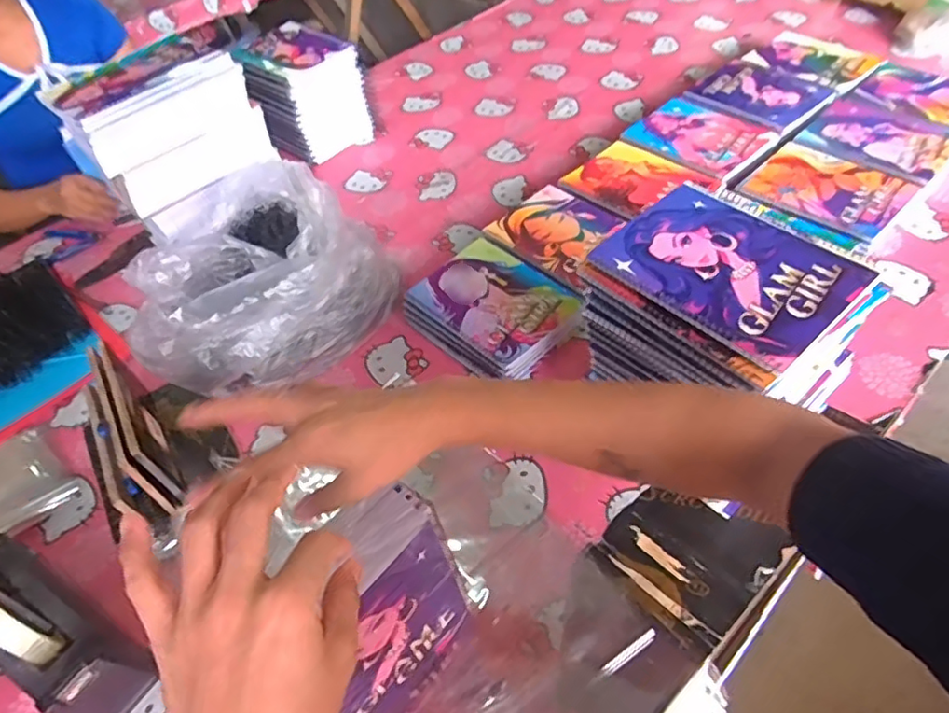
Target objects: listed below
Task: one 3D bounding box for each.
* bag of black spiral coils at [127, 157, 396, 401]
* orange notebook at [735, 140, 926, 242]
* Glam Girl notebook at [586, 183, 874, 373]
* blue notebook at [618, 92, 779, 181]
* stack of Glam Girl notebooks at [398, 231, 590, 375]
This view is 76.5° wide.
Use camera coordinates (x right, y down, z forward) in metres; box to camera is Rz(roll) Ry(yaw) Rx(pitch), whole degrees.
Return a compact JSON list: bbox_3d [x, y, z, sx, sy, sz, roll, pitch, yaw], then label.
[{"bbox_3d":[-0.263,-0.081,0.749,0.270,0.213,0.265,0,50,8],"label":"bag of black spiral coils"},{"bbox_3d":[0.512,-0.246,0.869,0.189,0.011,0.173,34,61,27],"label":"orange notebook"},{"bbox_3d":[0.223,-0.081,0.526,0.148,0.011,0.190,-35,54,-22],"label":"Glam Girl notebook"},{"bbox_3d":[0.369,-0.366,0.982,0.172,0.009,0.197,-36,55,-21],"label":"blue notebook"},{"bbox_3d":[0.025,-0.063,0.805,0.167,0.049,0.211,-40,56,-23],"label":"stack of Glam Girl notebooks"}]

